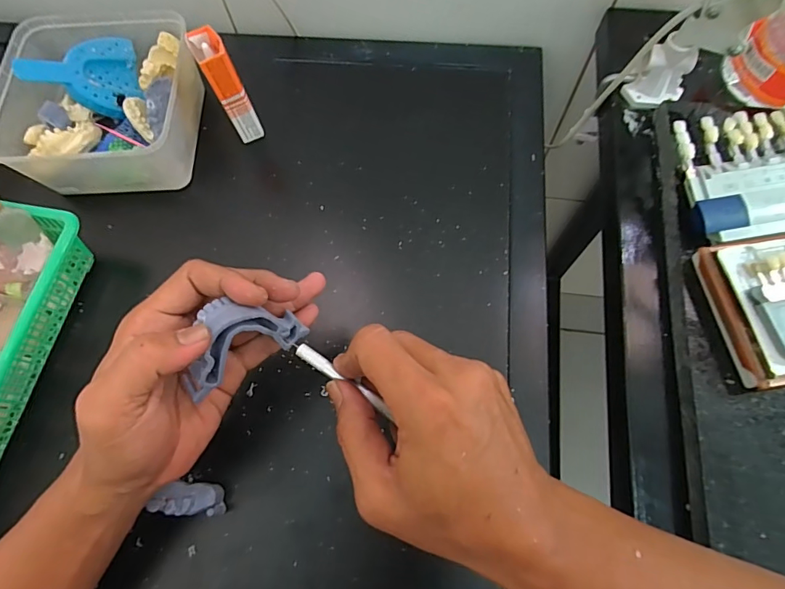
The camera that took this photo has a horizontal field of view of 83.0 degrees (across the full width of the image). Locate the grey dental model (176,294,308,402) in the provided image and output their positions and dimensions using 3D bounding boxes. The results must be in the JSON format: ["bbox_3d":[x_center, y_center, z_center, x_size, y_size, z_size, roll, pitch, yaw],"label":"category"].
[{"bbox_3d":[-0.094,0.023,0.273,0.073,0.041,0.023,-28,47,-29],"label":"grey dental model"}]

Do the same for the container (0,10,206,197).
[{"bbox_3d":[-0.269,-0.179,0.422,0.159,0.085,0.153,-4,70,1],"label":"container"}]

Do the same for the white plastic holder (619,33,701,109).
[{"bbox_3d":[0.221,-0.179,0.364,0.040,0.045,0.030,38,76,14],"label":"white plastic holder"}]

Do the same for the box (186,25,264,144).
[{"bbox_3d":[-0.151,-0.189,0.412,0.026,0.100,0.041,-28,71,-8],"label":"box"}]

